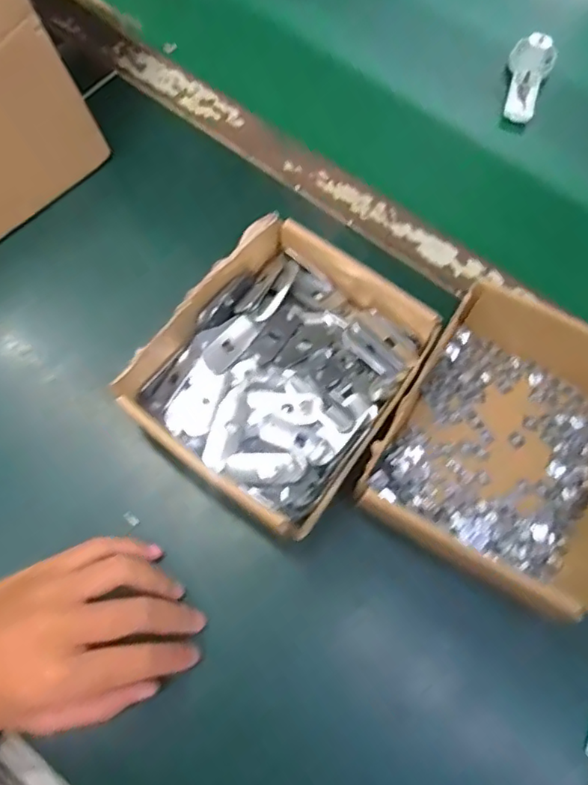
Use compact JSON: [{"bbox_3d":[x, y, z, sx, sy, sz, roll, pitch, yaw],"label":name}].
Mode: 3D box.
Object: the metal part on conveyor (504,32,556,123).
[{"bbox_3d":[0.210,-0.282,0.508,0.037,0.020,0.081,18,82,5],"label":"metal part on conveyor"}]

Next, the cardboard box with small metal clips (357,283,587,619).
[{"bbox_3d":[0.146,0.029,0.360,0.148,0.049,0.169,30,70,10],"label":"cardboard box with small metal clips"}]

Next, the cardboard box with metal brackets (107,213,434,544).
[{"bbox_3d":[-0.006,-0.014,0.367,0.142,0.052,0.165,34,71,11],"label":"cardboard box with metal brackets"}]

